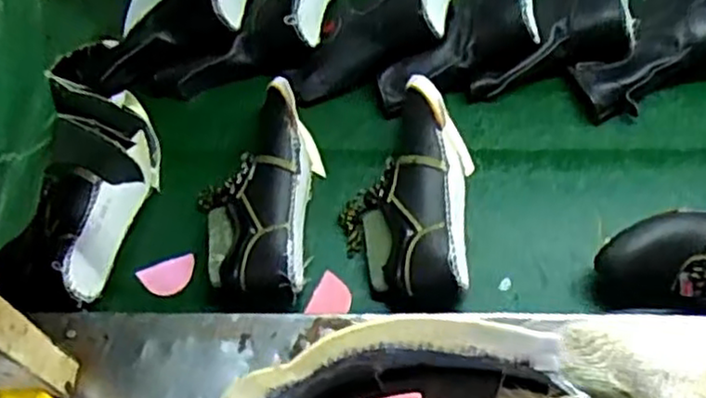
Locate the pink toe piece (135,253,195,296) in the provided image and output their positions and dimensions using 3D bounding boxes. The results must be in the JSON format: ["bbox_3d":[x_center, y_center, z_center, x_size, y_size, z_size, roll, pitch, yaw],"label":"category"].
[{"bbox_3d":[-0.230,0.097,0.886,0.071,0.010,0.041,-16,79,-8],"label":"pink toe piece"}]

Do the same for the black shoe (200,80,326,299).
[{"bbox_3d":[-0.119,-0.018,0.892,0.145,0.092,0.308,3,58,6],"label":"black shoe"}]

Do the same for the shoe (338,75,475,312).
[{"bbox_3d":[0.069,-0.014,0.883,0.148,0.084,0.278,5,58,8],"label":"shoe"}]

